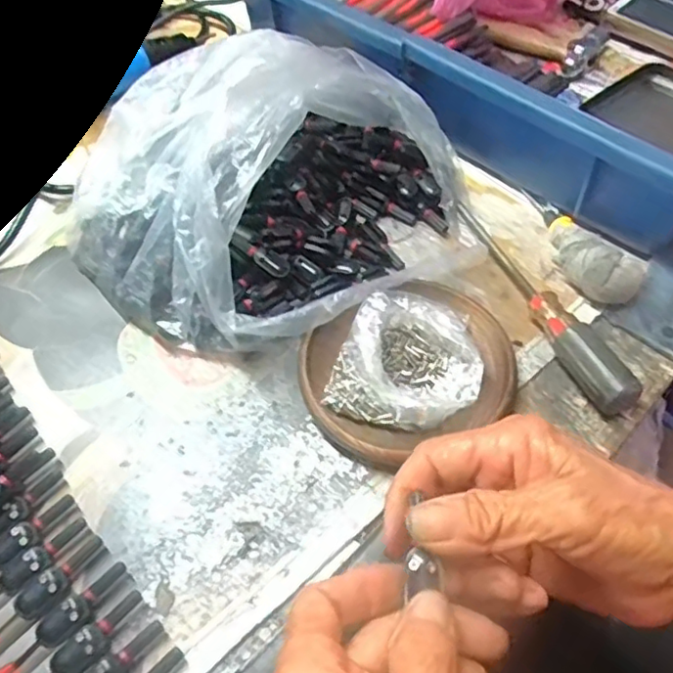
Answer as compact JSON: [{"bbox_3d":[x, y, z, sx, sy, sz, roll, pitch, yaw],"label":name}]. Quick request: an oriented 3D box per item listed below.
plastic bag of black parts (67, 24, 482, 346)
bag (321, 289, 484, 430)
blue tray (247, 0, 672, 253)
[{"bbox_3d":[-0.045,-0.096,0.383,0.228,0.088,0.188,-29,58,-17],"label":"plastic bag of black parts"},{"bbox_3d":[0.039,0.012,0.332,0.078,0.039,0.076,11,55,10],"label":"bag"},{"bbox_3d":[0.156,-0.253,0.482,0.286,0.082,0.404,-39,62,-23],"label":"blue tray"}]

